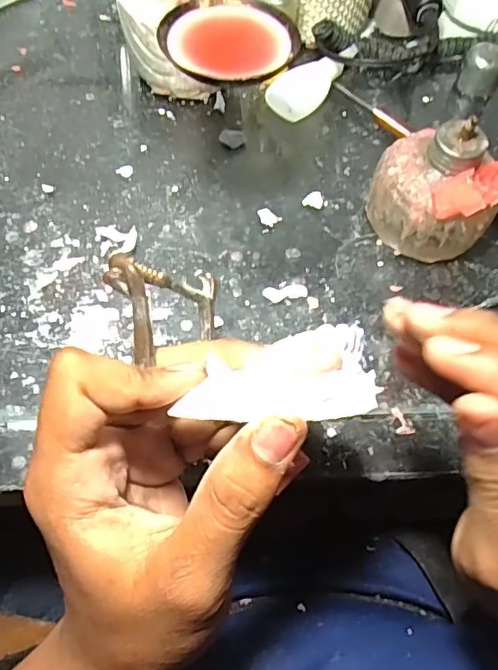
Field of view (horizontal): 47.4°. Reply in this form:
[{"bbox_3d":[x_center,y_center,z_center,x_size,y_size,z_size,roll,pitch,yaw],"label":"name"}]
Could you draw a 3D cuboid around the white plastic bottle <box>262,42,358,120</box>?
[{"bbox_3d":[0.049,-0.191,0.424,0.033,0.020,0.086,38,67,15],"label":"white plastic bottle"}]

